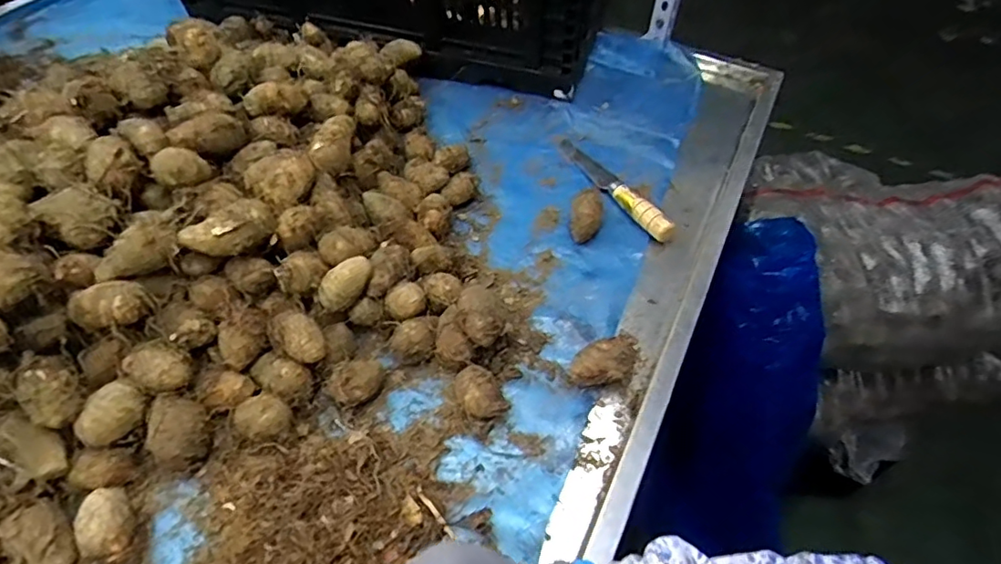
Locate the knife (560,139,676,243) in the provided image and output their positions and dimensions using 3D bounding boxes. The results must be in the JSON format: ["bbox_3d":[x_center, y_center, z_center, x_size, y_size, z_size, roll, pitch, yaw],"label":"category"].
[{"bbox_3d":[0.132,-0.120,0.658,0.027,0.025,0.202,-24,57,-20],"label":"knife"}]

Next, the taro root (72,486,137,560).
[{"bbox_3d":[-0.280,0.171,0.405,0.032,0.028,0.046,-14,54,-14],"label":"taro root"}]

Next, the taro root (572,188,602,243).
[{"bbox_3d":[0.094,-0.075,0.614,0.031,0.034,0.055,12,52,6],"label":"taro root"}]

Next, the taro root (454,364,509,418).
[{"bbox_3d":[-0.019,0.095,0.482,0.033,0.031,0.050,-25,57,-21],"label":"taro root"}]

